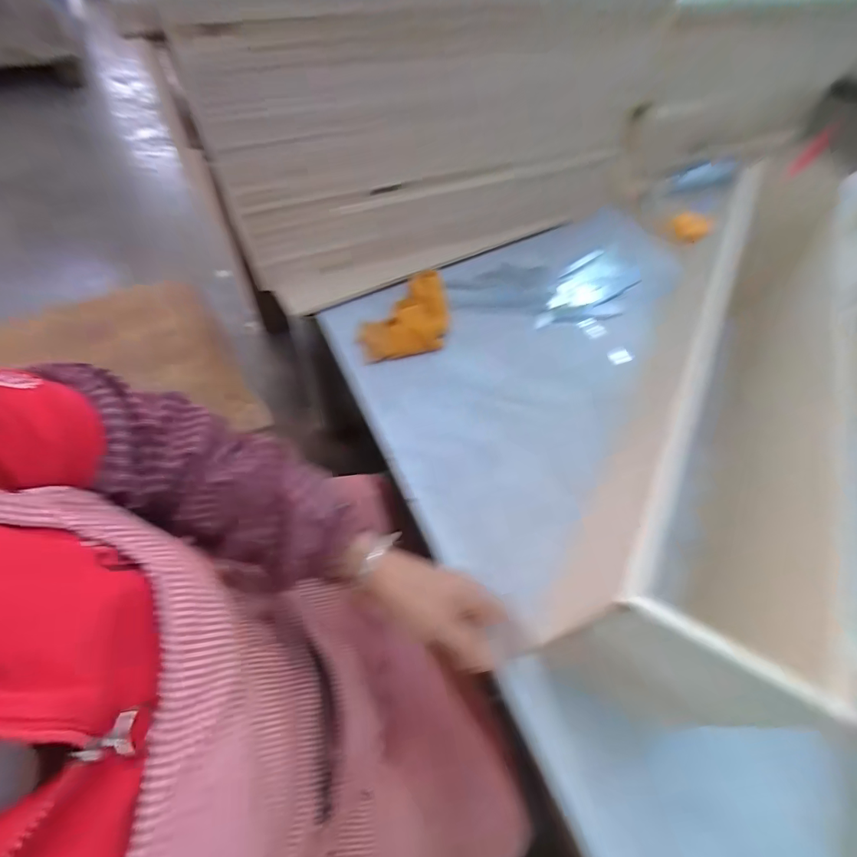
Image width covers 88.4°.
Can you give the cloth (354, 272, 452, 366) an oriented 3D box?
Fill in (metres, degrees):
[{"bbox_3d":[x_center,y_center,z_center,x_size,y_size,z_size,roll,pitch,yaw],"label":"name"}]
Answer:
[{"bbox_3d":[-0.034,-0.157,0.614,0.128,0.042,0.129,-4,56,-6],"label":"cloth"}]

